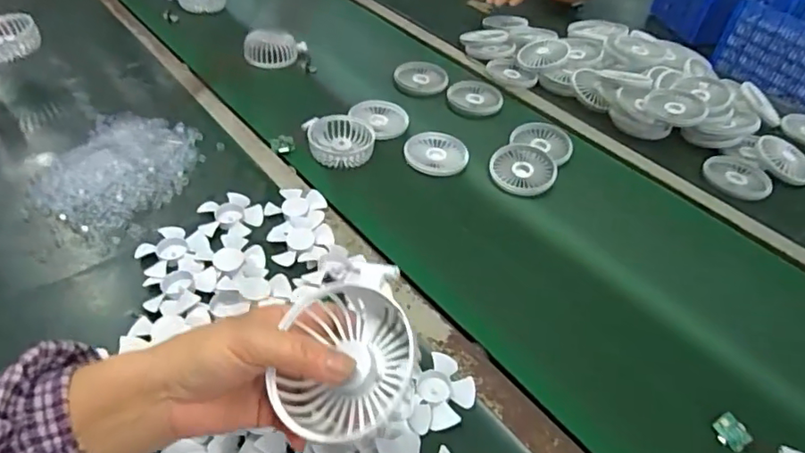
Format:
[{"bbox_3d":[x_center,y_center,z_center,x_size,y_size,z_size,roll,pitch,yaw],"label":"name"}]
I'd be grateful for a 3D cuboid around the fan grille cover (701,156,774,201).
[{"bbox_3d":[0.473,-0.069,0.771,0.084,0.009,0.089,-23,51,-29],"label":"fan grille cover"}]

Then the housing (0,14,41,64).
[{"bbox_3d":[-0.570,-0.270,0.781,0.090,0.036,0.078,-38,74,-15],"label":"housing"}]

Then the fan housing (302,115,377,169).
[{"bbox_3d":[-0.085,-0.119,0.747,0.090,0.029,0.084,-5,44,-13],"label":"fan housing"}]

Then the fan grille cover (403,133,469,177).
[{"bbox_3d":[0.046,-0.099,0.760,0.087,0.019,0.087,9,43,1],"label":"fan grille cover"}]

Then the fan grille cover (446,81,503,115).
[{"bbox_3d":[0.118,-0.209,0.884,0.087,0.014,0.089,14,43,7],"label":"fan grille cover"}]

